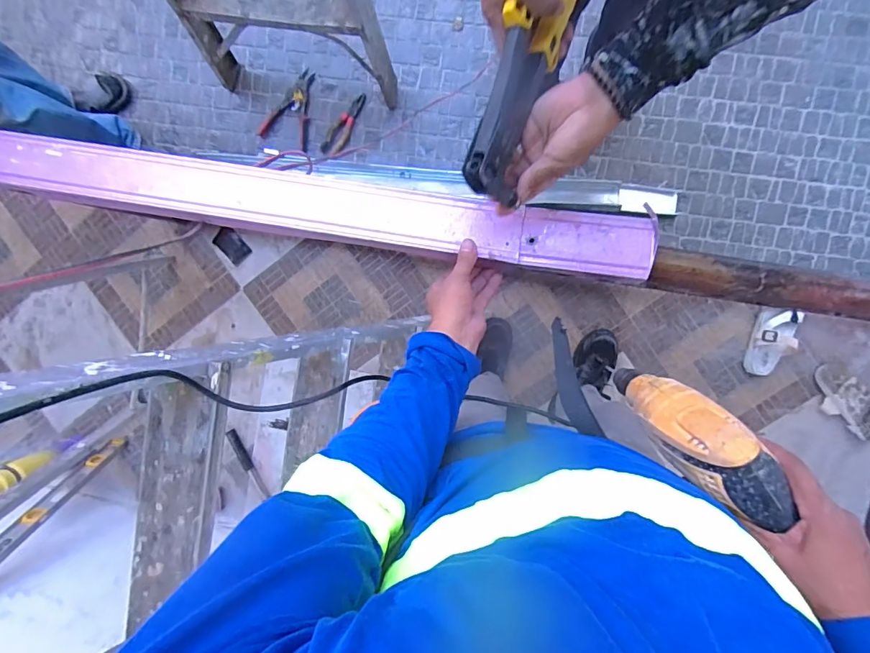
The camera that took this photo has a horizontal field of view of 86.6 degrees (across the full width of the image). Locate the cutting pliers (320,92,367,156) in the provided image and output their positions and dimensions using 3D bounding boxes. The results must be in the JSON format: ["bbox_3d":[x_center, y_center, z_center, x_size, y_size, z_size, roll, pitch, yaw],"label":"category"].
[{"bbox_3d":[-0.262,-0.585,1.334,0.055,0.025,0.197,35,100,2],"label":"cutting pliers"}]

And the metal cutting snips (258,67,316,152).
[{"bbox_3d":[-0.437,-0.639,1.354,0.151,0.015,0.219,9,98,6],"label":"metal cutting snips"}]

